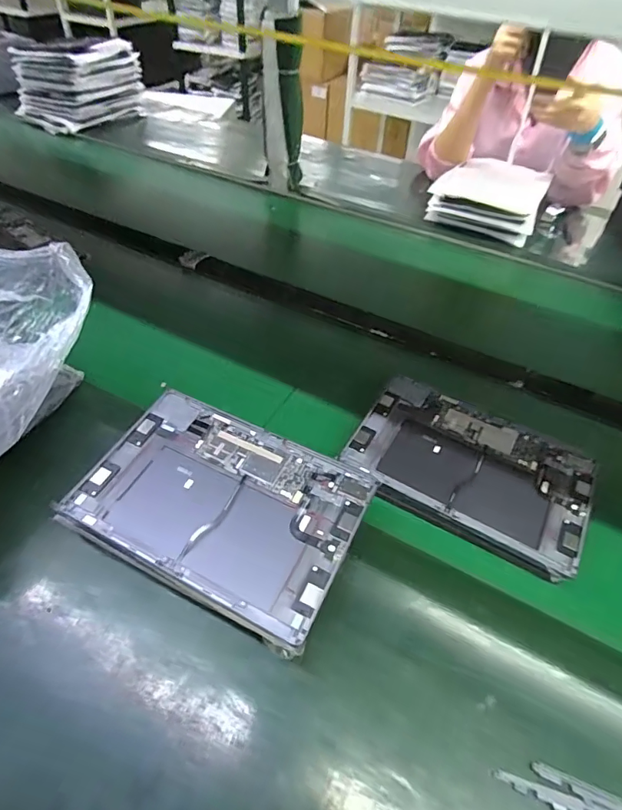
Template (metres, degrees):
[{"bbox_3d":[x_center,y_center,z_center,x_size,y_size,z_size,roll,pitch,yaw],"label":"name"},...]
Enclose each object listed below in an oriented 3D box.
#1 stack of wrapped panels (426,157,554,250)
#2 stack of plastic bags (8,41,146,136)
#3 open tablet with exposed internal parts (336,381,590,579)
[{"bbox_3d":[0.385,-0.450,0.986,0.211,0.074,0.248,21,50,16],"label":"stack of wrapped panels"},{"bbox_3d":[-0.658,-0.929,1.301,0.248,0.180,0.341,27,49,21],"label":"stack of plastic bags"},{"bbox_3d":[0.177,0.067,0.514,0.249,0.009,0.170,25,53,17],"label":"open tablet with exposed internal parts"}]

